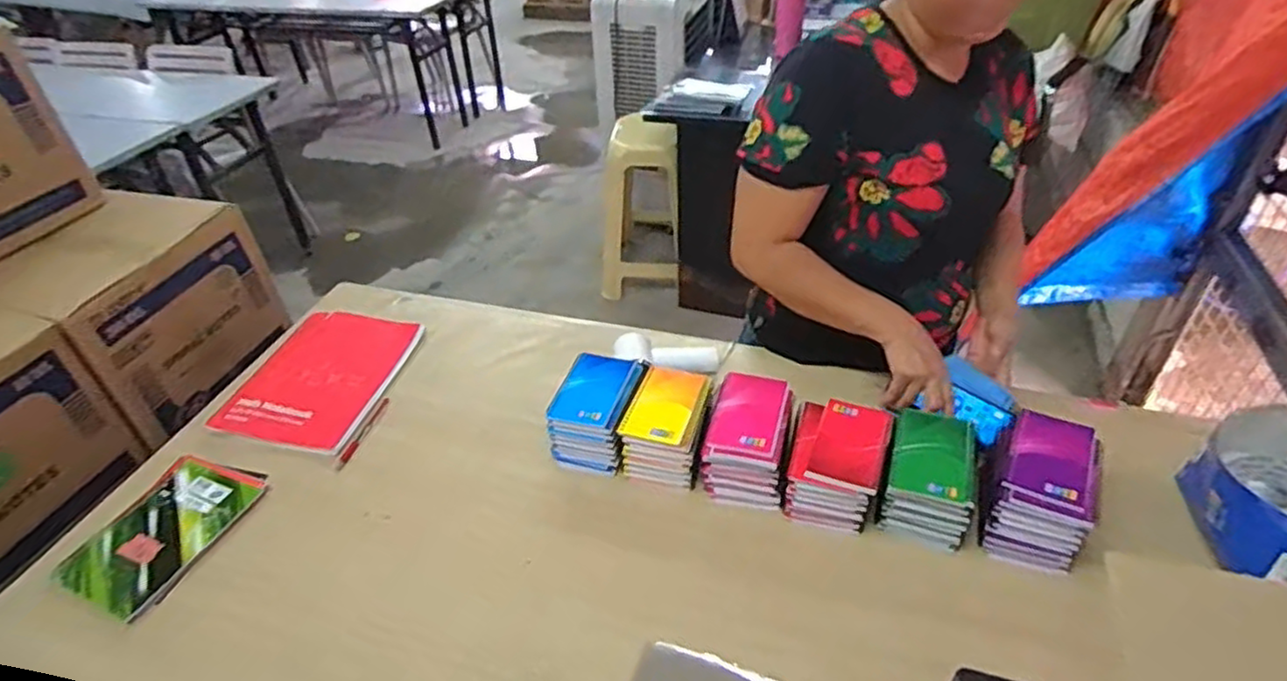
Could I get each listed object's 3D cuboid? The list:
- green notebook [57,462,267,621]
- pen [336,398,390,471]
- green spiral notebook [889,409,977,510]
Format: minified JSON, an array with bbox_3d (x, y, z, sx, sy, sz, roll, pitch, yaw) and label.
[{"bbox_3d":[-0.631,0.250,0.904,0.149,0.014,0.206,12,42,19],"label":"green notebook"},{"bbox_3d":[-0.423,0.139,1.044,0.016,0.006,0.137,7,40,13],"label":"pen"},{"bbox_3d":[0.358,0.142,0.846,0.093,0.020,0.124,11,41,17],"label":"green spiral notebook"}]

